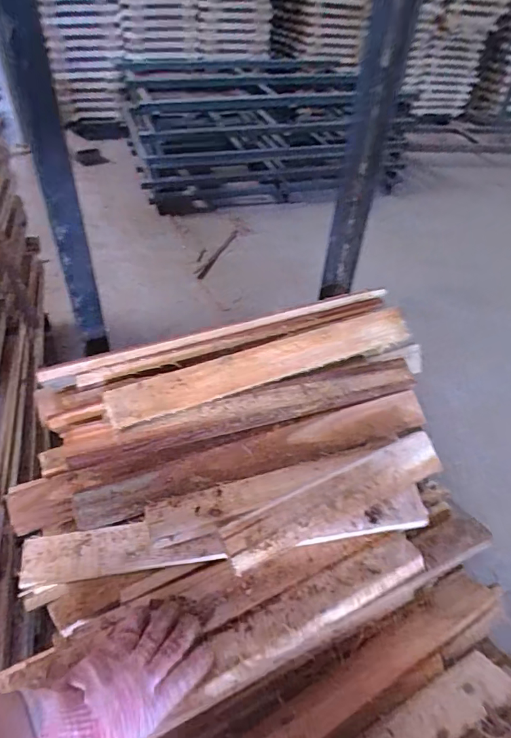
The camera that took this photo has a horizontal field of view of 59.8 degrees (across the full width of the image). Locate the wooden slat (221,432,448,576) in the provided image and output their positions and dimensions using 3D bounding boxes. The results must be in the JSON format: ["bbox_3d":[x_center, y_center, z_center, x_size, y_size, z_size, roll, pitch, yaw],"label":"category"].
[{"bbox_3d":[0.101,0.160,0.550,0.297,0.015,0.059,-21,85,-17],"label":"wooden slat"}]

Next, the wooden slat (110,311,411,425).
[{"bbox_3d":[0.017,-0.006,0.637,0.448,0.023,0.055,-16,74,-15],"label":"wooden slat"}]

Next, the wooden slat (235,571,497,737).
[{"bbox_3d":[0.076,0.352,0.468,0.485,0.032,0.048,-20,50,-24],"label":"wooden slat"}]

